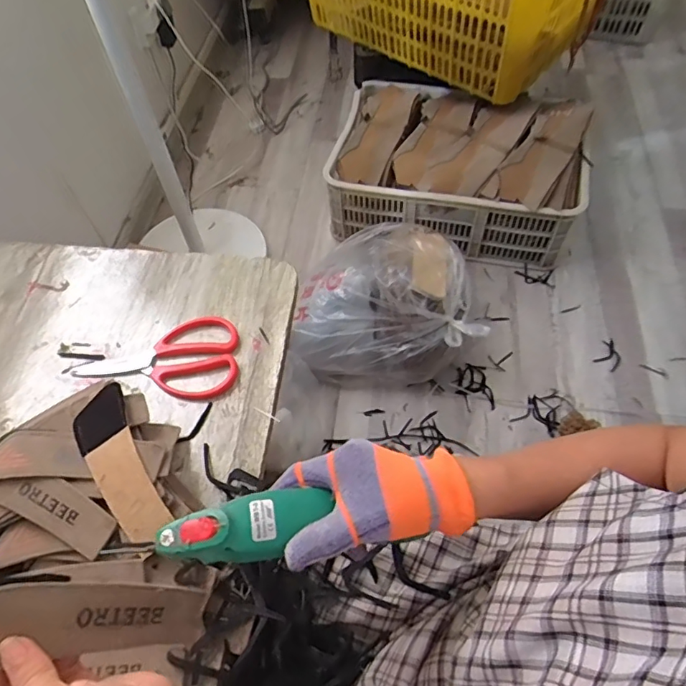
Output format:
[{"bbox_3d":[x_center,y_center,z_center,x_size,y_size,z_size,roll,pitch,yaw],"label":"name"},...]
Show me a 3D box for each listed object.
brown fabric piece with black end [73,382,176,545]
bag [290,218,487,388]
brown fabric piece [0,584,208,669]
[{"bbox_3d":[-0.204,0.107,0.473,0.049,0.011,0.157,-30,62,-14],"label":"brown fabric piece with black end"},{"bbox_3d":[0.077,-0.114,1.117,0.356,0.262,0.344,-3,58,2],"label":"bag"},{"bbox_3d":[-0.164,0.184,0.347,0.005,0.166,0.046,-7,70,42],"label":"brown fabric piece"}]

